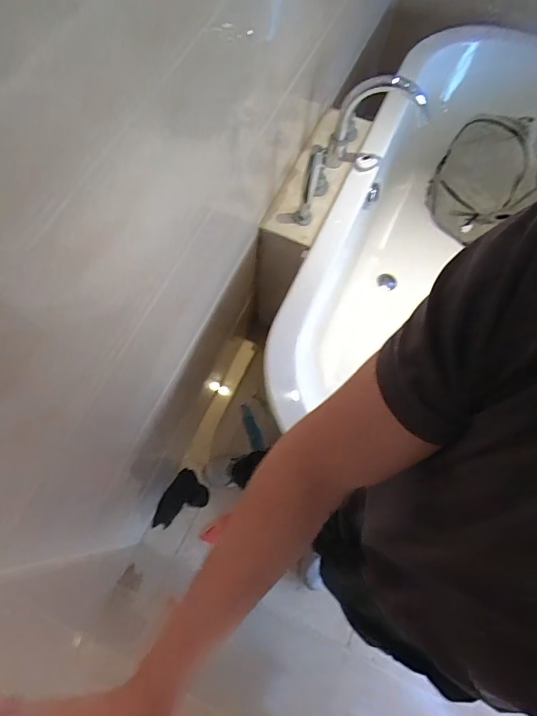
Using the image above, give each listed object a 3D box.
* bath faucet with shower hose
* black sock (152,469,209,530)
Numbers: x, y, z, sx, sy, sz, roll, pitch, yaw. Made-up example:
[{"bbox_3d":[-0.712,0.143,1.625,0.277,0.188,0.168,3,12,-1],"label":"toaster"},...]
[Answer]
[{"bbox_3d":[0.200,-0.525,1.086,0.196,0.276,0.381,33,71,9],"label":"bath faucet with shower hose"},{"bbox_3d":[-0.298,0.472,1.389,0.193,0.026,0.125,-40,76,-16],"label":"black sock"}]

